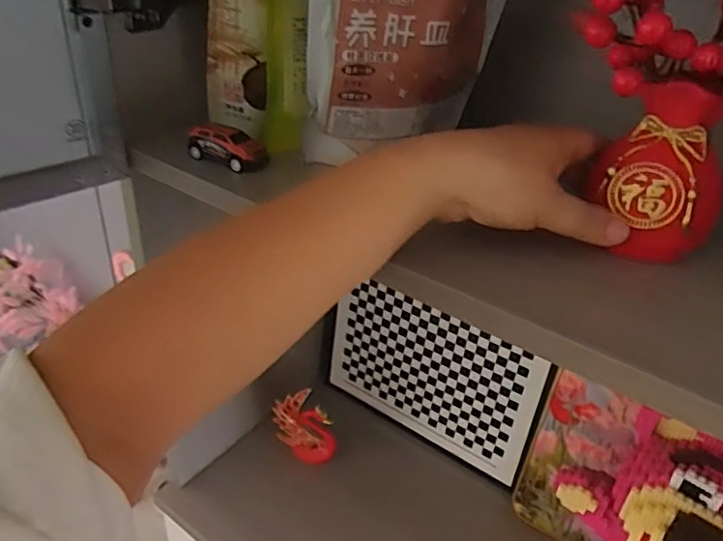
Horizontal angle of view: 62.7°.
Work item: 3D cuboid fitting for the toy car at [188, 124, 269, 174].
[{"bbox_3d":[-0.100,-0.096,0.451,0.058,0.029,0.031,21,37,24],"label":"toy car"}]

